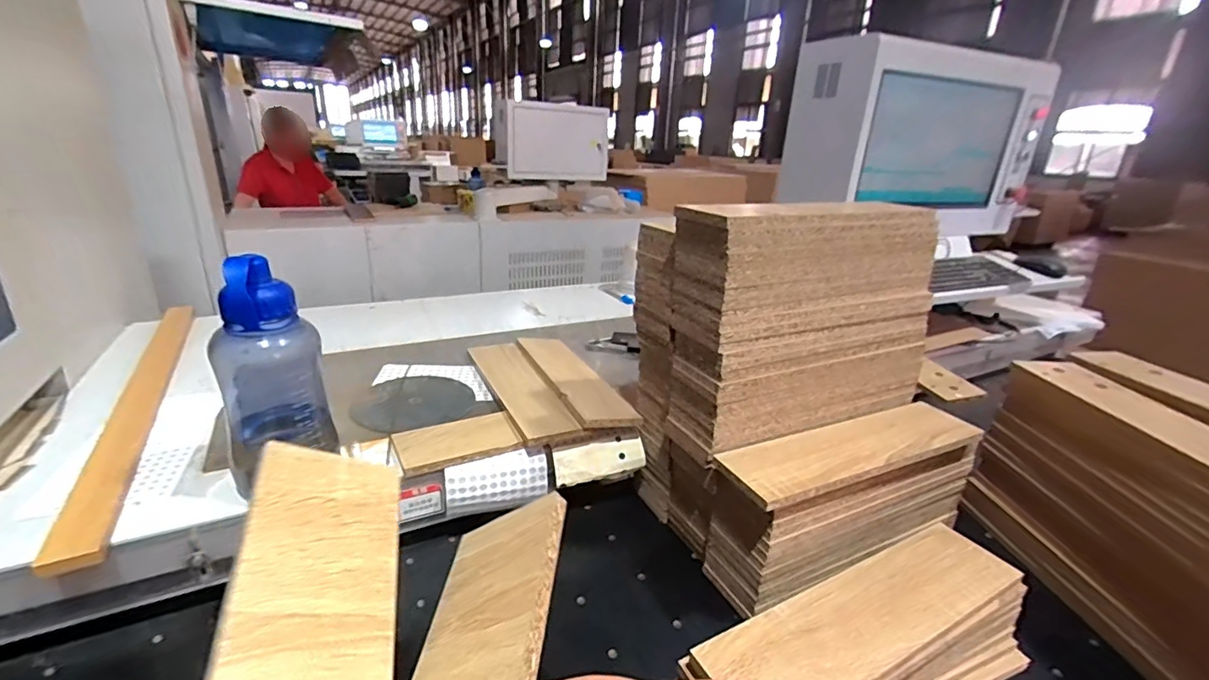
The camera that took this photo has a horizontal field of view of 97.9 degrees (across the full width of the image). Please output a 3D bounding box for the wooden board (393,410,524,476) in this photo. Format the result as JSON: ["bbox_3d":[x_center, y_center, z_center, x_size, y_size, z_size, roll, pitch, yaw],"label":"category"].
[{"bbox_3d":[-0.199,0.136,0.715,0.155,0.015,0.097,-9,23,-28],"label":"wooden board"}]

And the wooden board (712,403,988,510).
[{"bbox_3d":[0.313,0.131,0.663,0.384,0.012,0.100,-9,27,-24],"label":"wooden board"}]

